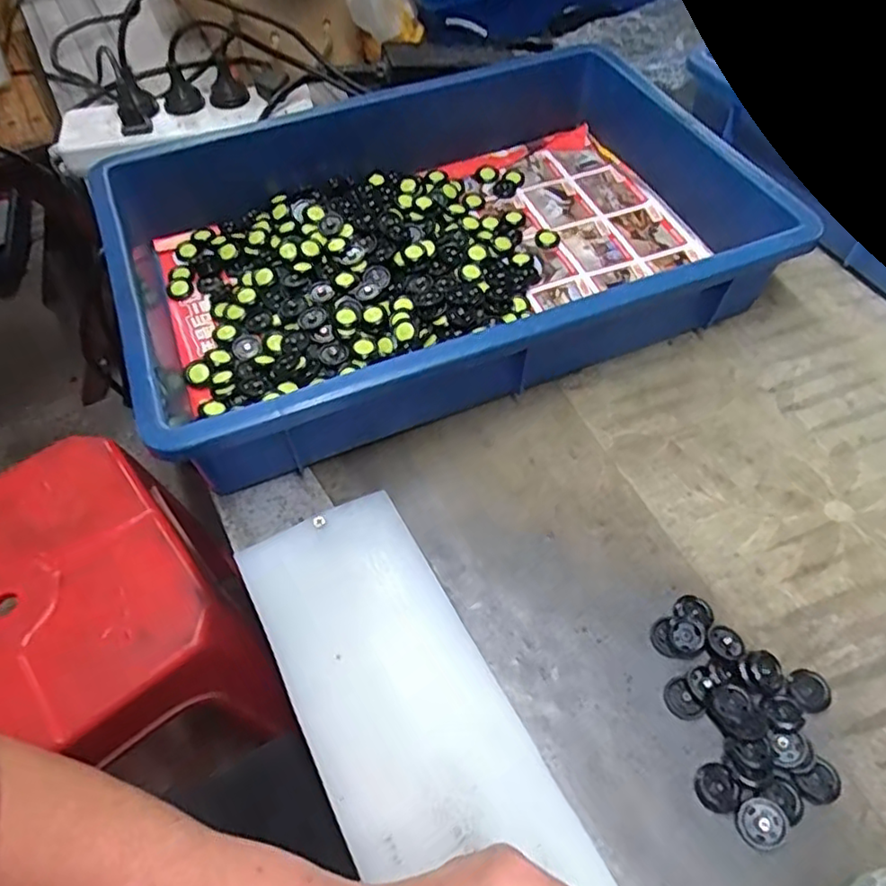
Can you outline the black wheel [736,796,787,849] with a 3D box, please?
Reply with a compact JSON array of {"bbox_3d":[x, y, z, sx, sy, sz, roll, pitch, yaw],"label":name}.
[{"bbox_3d":[0.142,0.169,0.288,0.020,0.006,0.019,-1,56,1],"label":"black wheel"}]

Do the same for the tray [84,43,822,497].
[{"bbox_3d":[-0.007,-0.142,0.473,0.422,0.093,0.279,-20,57,-11],"label":"tray"}]

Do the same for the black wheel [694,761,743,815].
[{"bbox_3d":[0.127,0.159,0.296,0.019,0.004,0.020,-1,56,1],"label":"black wheel"}]

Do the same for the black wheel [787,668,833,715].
[{"bbox_3d":[0.181,0.123,0.319,0.022,0.006,0.020,-1,56,1],"label":"black wheel"}]

